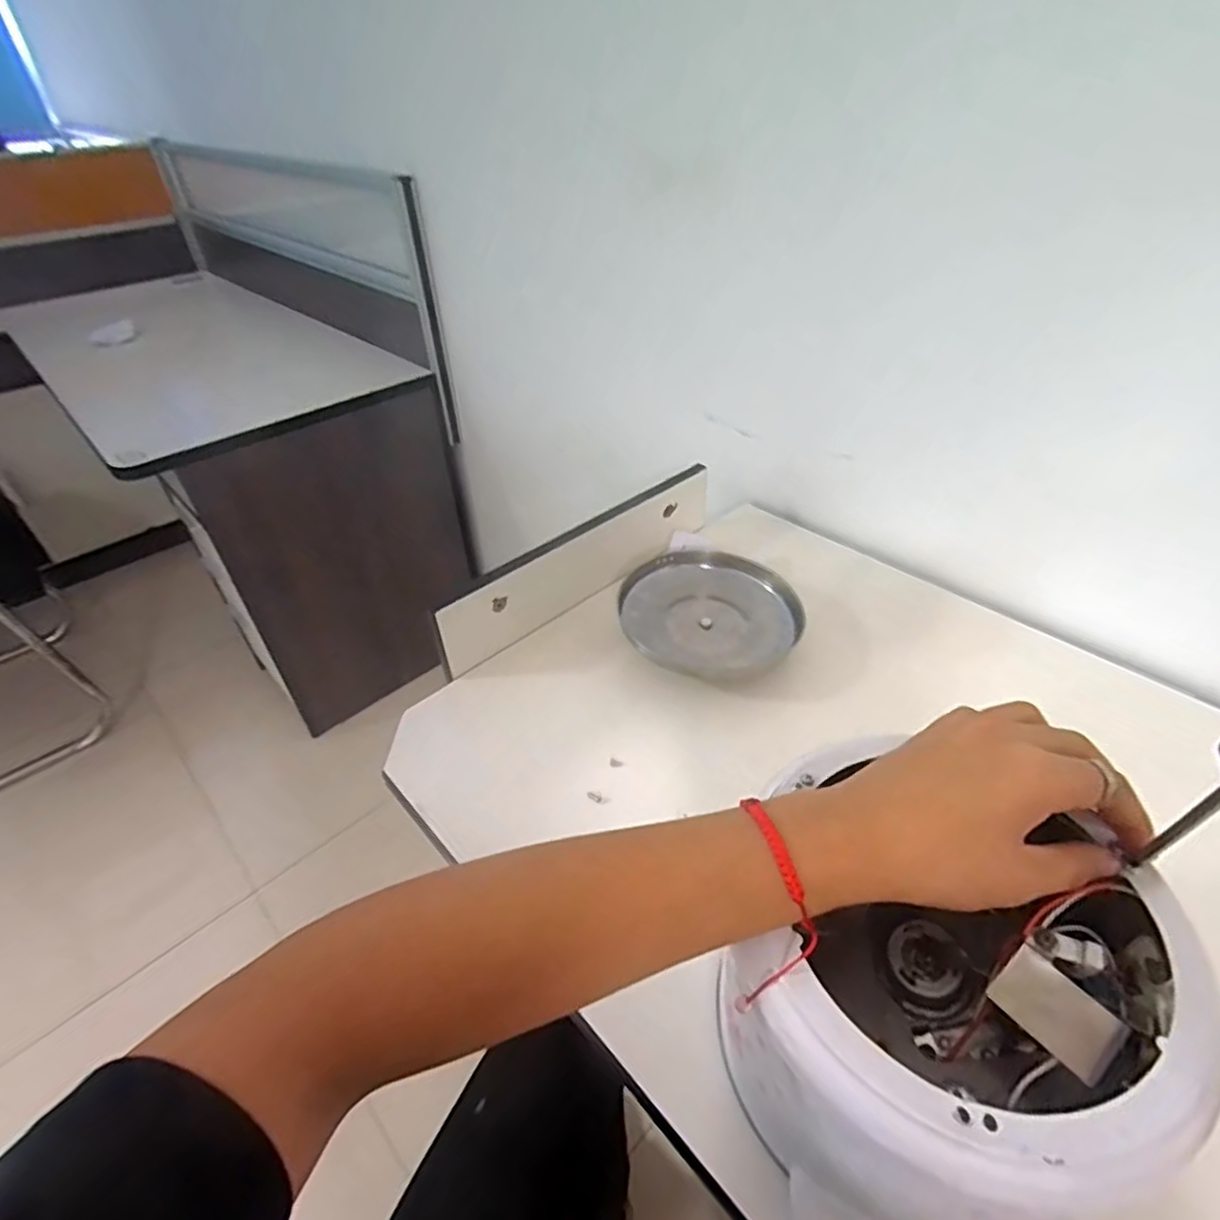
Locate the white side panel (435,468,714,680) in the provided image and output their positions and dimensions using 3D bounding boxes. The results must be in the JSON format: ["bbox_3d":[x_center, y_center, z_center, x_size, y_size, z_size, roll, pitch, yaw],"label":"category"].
[{"bbox_3d":[-0.026,-0.057,0.735,0.390,0.088,0.024,-31,48,-29],"label":"white side panel"}]

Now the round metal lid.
[{"bbox_3d":[0.102,0.000,0.682,0.163,0.034,0.178,-3,51,3],"label":"round metal lid"}]

